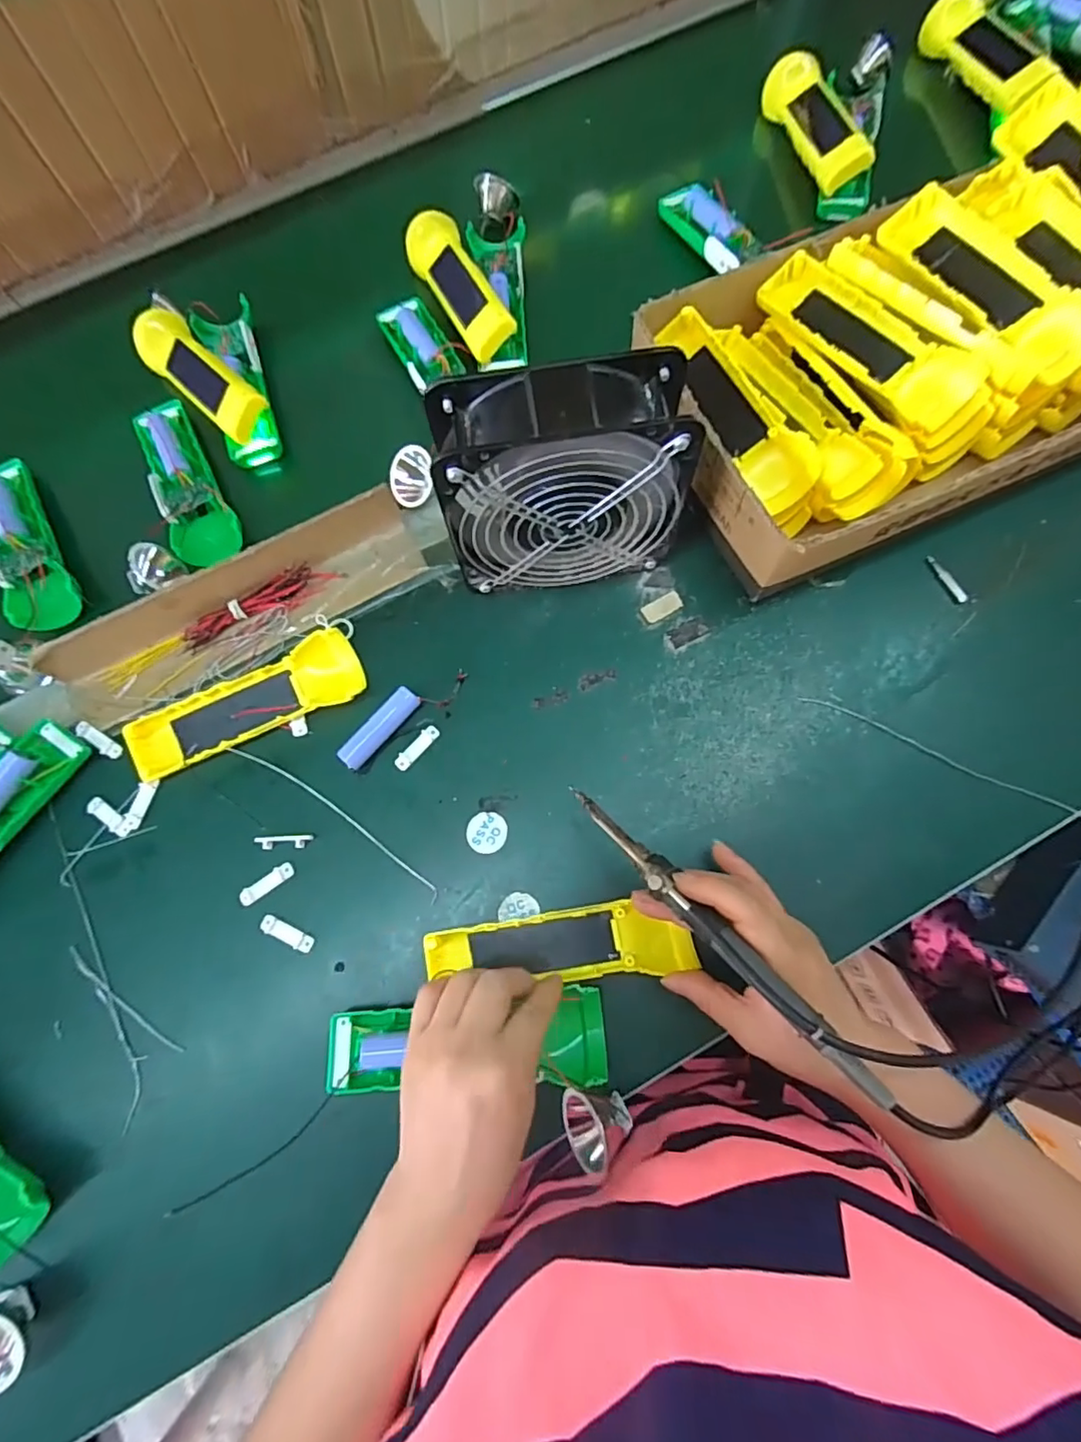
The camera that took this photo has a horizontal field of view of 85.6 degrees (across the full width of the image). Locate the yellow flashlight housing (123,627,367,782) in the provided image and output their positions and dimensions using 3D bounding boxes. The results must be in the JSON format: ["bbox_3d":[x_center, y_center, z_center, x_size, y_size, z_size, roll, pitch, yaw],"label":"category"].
[{"bbox_3d":[-0.208,-0.011,0.409,0.163,0.026,0.050,-21,76,-4],"label":"yellow flashlight housing"}]

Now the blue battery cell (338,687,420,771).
[{"bbox_3d":[-0.111,0.005,0.407,0.017,0.016,0.065,39,79,11],"label":"blue battery cell"}]

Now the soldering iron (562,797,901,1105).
[{"bbox_3d":[0.079,0.097,0.303,0.018,0.029,0.189,-40,56,-9],"label":"soldering iron"}]

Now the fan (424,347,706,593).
[{"bbox_3d":[0.014,-0.148,0.378,0.146,0.146,0.064,-10,75,-1],"label":"fan"}]

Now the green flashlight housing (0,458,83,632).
[{"bbox_3d":[-0.411,-0.142,0.462,0.047,0.025,0.162,-34,77,-7],"label":"green flashlight housing"}]

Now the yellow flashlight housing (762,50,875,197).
[{"bbox_3d":[0.258,-0.565,0.548,0.046,0.041,0.176,-12,74,-1],"label":"yellow flashlight housing"}]

